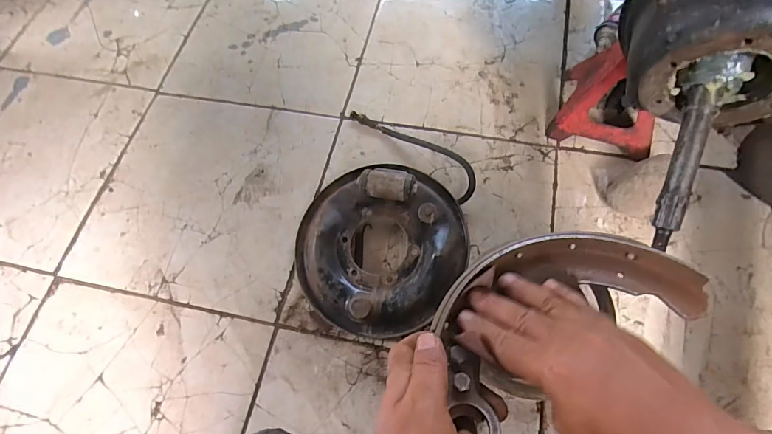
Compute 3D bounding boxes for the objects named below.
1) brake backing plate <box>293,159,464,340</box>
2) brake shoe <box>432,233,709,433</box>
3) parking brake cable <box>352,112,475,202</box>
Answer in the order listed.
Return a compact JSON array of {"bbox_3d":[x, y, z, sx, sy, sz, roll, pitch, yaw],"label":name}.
[{"bbox_3d":[-0.017,0.038,0.654,0.271,0.093,0.257,-1,67,2],"label":"brake backing plate"},{"bbox_3d":[0.127,0.065,0.309,0.214,0.049,0.112,-26,68,-8],"label":"brake shoe"},{"bbox_3d":[0.051,-0.133,0.750,0.284,0.044,0.065,42,75,18],"label":"parking brake cable"}]

